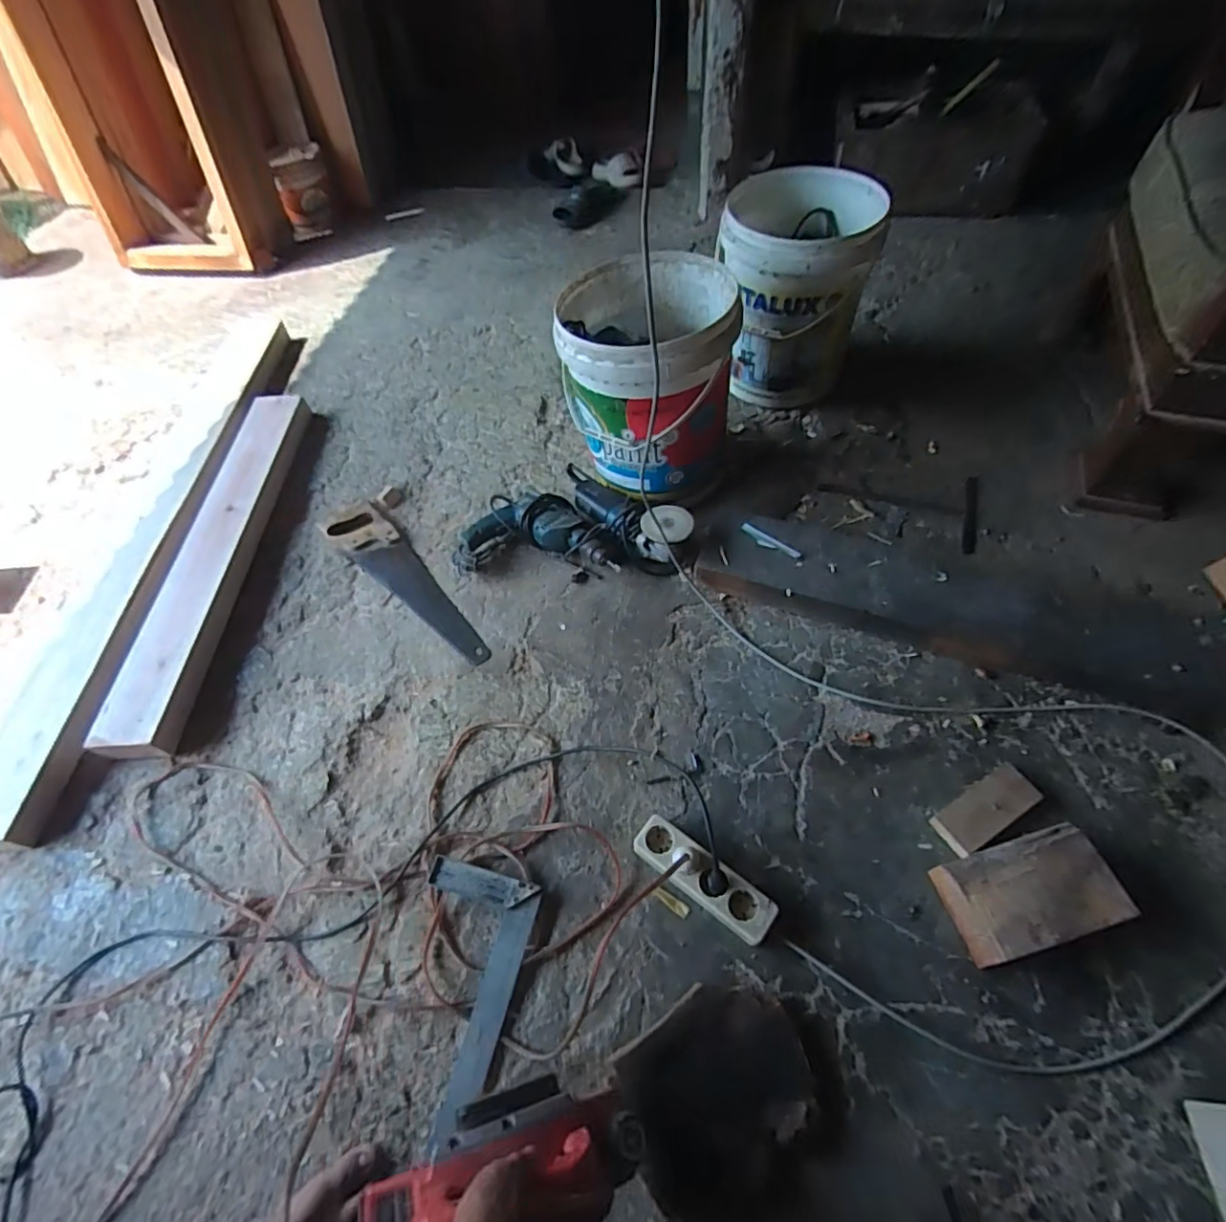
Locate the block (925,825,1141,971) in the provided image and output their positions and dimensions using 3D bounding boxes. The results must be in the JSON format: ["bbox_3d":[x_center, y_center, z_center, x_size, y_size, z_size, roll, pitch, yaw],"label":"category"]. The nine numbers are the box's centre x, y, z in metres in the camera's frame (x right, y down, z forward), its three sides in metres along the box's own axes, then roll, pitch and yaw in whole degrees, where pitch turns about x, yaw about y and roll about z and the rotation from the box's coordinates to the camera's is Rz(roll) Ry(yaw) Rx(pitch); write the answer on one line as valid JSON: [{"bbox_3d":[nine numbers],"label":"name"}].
[{"bbox_3d":[0.527,0.360,0.781,0.202,0.062,0.118,-16,59,-5],"label":"block"}]

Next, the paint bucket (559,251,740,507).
[{"bbox_3d":[0.066,-0.418,1.165,0.311,0.374,0.316,-2,58,3],"label":"paint bucket"}]

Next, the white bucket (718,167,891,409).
[{"bbox_3d":[0.383,-0.683,1.332,0.299,0.358,0.283,11,60,11],"label":"white bucket"}]

